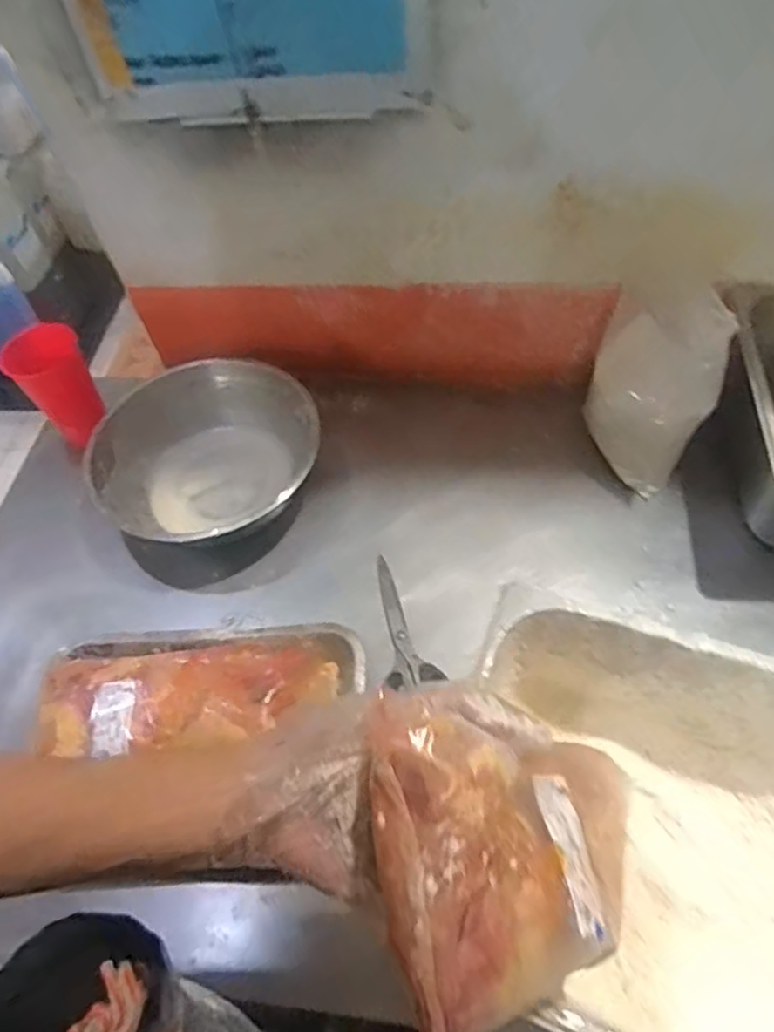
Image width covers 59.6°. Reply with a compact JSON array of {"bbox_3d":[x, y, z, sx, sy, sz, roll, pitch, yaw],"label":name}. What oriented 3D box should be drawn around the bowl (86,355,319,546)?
[{"bbox_3d":[-0.200,-0.065,0.767,0.249,0.077,0.239,-2,56,3],"label":"bowl"}]

